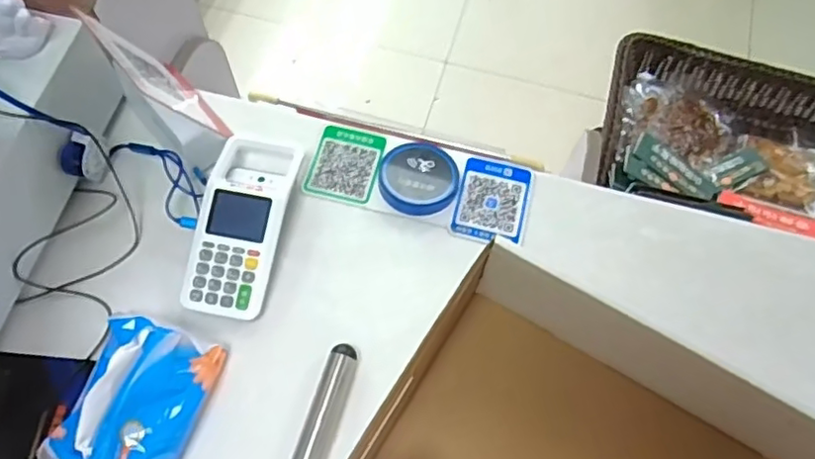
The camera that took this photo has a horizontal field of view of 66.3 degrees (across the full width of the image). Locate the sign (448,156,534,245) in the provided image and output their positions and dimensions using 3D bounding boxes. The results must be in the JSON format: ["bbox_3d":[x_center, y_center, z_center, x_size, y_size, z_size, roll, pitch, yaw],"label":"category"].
[{"bbox_3d":[0.085,-0.030,0.622,0.070,0.005,0.089,11,69,4],"label":"sign"}]

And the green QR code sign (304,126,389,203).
[{"bbox_3d":[-0.062,-0.067,0.632,0.067,0.004,0.080,14,69,4],"label":"green QR code sign"}]

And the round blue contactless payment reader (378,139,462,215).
[{"bbox_3d":[0.012,-0.051,0.618,0.077,0.015,0.071,1,66,-1],"label":"round blue contactless payment reader"}]

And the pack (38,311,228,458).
[{"bbox_3d":[-0.222,0.136,0.489,0.099,0.081,0.133,18,67,6],"label":"pack"}]

